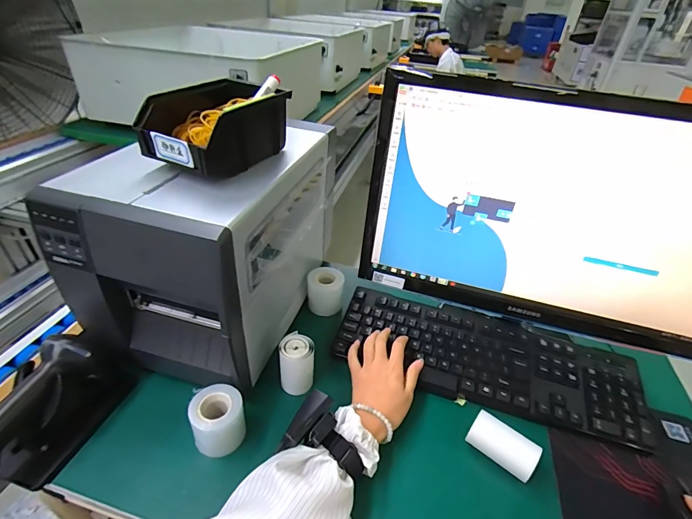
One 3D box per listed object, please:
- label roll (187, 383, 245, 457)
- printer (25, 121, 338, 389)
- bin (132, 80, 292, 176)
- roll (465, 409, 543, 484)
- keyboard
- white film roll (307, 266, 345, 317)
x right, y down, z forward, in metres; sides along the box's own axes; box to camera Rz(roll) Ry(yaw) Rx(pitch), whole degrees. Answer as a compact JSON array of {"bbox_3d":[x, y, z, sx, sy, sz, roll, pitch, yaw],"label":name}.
[{"bbox_3d":[-0.158,0.198,0.456,0.059,0.067,0.055,3,36,-3],"label":"label roll"},{"bbox_3d":[-0.185,-0.043,0.568,0.229,0.258,0.369,11,37,8],"label":"printer"},{"bbox_3d":[-0.159,-0.168,0.468,0.108,0.074,0.171,18,38,16],"label":"bin"},{"bbox_3d":[0.192,0.233,0.457,0.083,0.040,0.039,28,42,28],"label":"roll"},{"bbox_3d":[0.206,0.147,0.555,0.431,0.033,0.146,16,38,15],"label":"keyboard"},{"bbox_3d":[-0.036,0.054,0.645,0.060,0.064,0.055,3,36,-3],"label":"white film roll"}]

